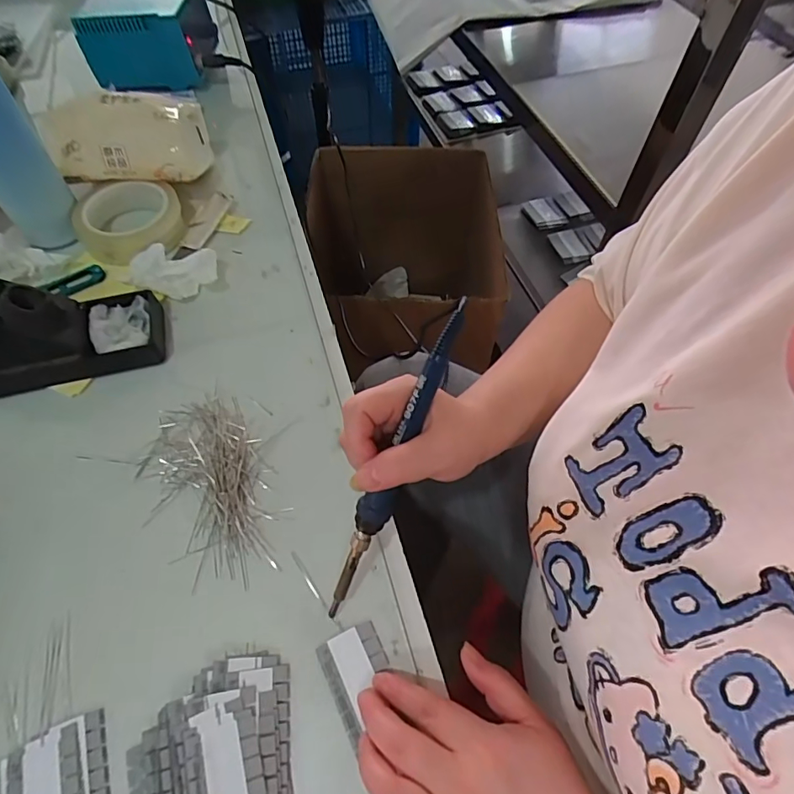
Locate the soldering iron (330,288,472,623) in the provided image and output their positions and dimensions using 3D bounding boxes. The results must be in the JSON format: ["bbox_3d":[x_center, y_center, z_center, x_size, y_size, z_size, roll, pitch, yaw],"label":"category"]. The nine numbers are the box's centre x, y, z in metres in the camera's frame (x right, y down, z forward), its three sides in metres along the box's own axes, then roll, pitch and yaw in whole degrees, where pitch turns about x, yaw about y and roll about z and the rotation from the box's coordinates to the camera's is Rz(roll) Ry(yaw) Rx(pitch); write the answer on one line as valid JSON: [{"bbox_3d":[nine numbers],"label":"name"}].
[{"bbox_3d":[-0.004,0.045,0.313,0.020,0.013,0.221,25,103,14],"label":"soldering iron"}]

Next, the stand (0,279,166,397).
[{"bbox_3d":[-0.296,-0.065,0.438,0.153,0.076,0.075,-14,59,-10],"label":"stand"}]

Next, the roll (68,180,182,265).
[{"bbox_3d":[-0.287,-0.196,0.538,0.103,0.036,0.103,-15,59,-10],"label":"roll"}]

